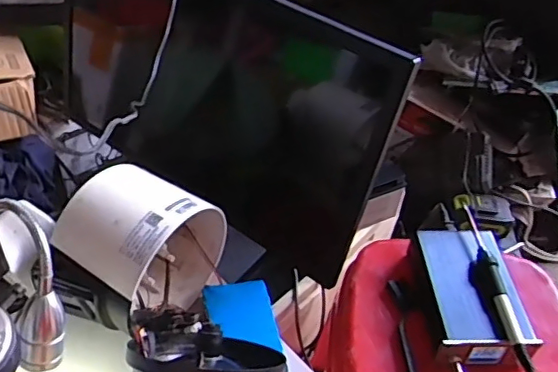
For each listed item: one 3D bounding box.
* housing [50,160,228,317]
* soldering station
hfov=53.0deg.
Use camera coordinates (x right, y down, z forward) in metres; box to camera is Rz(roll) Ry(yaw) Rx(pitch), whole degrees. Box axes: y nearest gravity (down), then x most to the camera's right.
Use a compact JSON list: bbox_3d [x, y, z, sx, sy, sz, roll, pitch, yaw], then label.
[{"bbox_3d":[-0.130,0.059,0.547,0.102,0.134,0.132,27,48,22],"label":"housing"},{"bbox_3d":[0.211,0.120,0.631,0.105,0.056,0.175,0,44,-5],"label":"soldering station"}]

